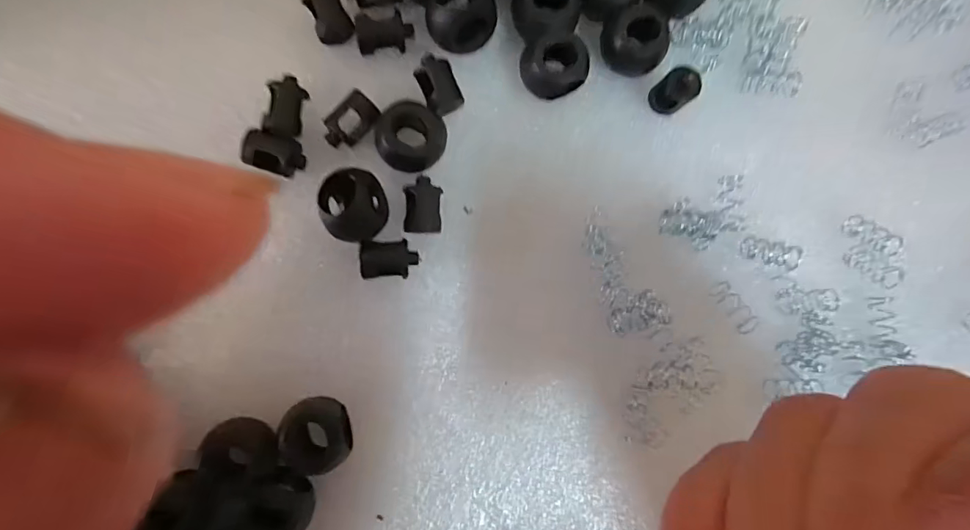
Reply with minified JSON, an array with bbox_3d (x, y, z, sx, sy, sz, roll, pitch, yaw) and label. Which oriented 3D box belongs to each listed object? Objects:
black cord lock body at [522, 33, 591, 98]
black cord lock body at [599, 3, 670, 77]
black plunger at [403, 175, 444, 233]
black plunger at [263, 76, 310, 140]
[{"bbox_3d":[0.019,-0.051,0.131,0.018,0.013,0.012,-2,88,-5],"label":"black cord lock body"},{"bbox_3d":[0.040,-0.060,0.134,0.017,0.013,0.016,0,88,-5],"label":"black cord lock body"},{"bbox_3d":[-0.016,-0.016,0.131,0.009,0.005,0.014,0,88,-5],"label":"black plunger"},{"bbox_3d":[-0.051,-0.040,0.127,0.009,0.004,0.015,12,87,-5],"label":"black plunger"}]

